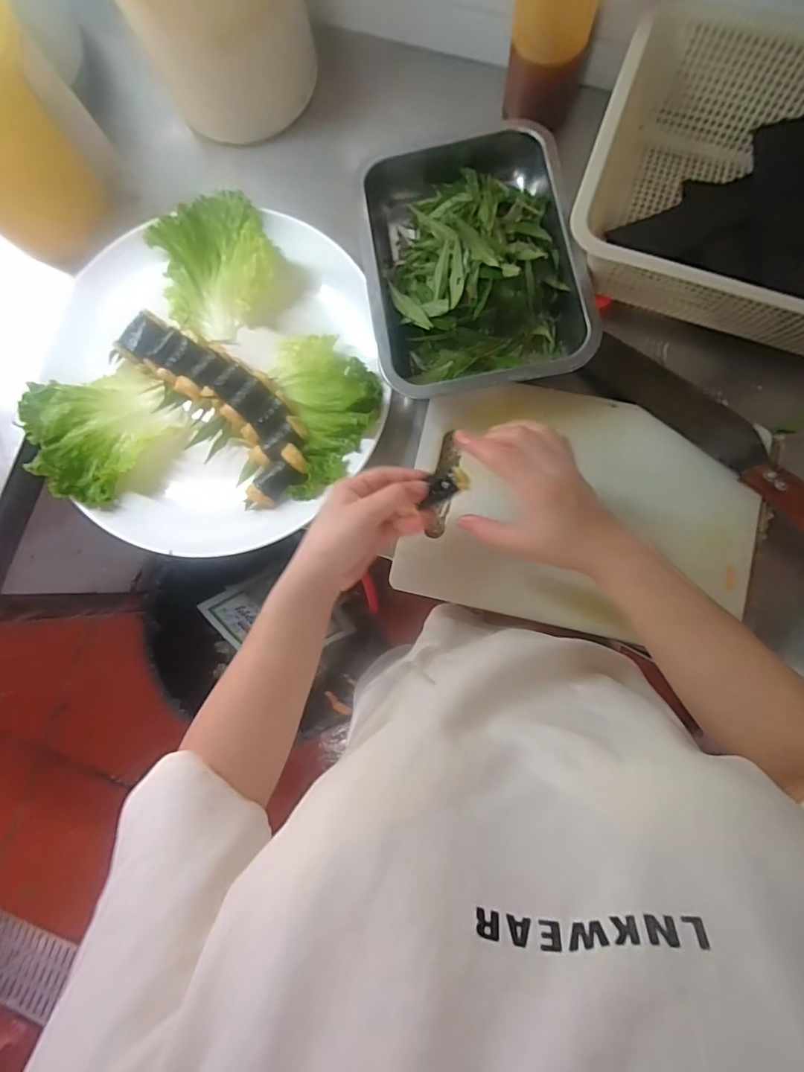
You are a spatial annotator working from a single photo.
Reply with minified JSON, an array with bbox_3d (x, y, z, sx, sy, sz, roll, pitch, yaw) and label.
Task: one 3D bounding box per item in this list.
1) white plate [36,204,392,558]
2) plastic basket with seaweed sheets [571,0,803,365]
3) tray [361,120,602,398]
[{"bbox_3d":[-0.181,-0.150,0.503,0.312,0.056,0.322,0,85,2],"label":"white plate"},{"bbox_3d":[0.336,-0.280,0.444,0.351,0.102,0.235,23,86,6],"label":"plastic basket with seaweed sheets"},{"bbox_3d":[0.063,-0.264,0.477,0.187,0.050,0.273,-8,83,3],"label":"tray"}]

